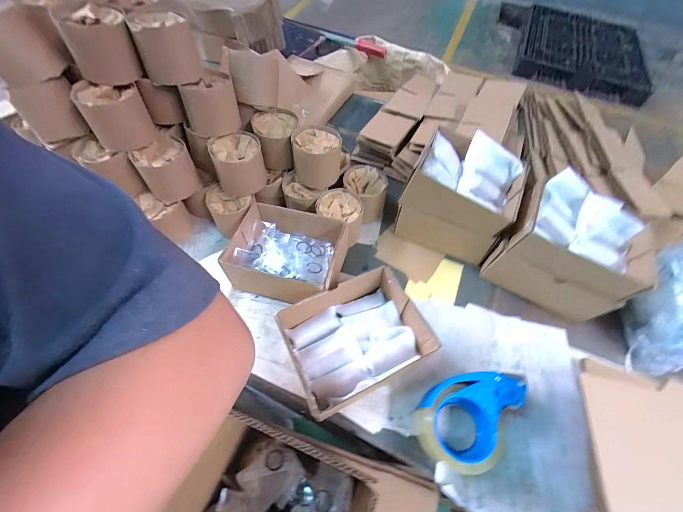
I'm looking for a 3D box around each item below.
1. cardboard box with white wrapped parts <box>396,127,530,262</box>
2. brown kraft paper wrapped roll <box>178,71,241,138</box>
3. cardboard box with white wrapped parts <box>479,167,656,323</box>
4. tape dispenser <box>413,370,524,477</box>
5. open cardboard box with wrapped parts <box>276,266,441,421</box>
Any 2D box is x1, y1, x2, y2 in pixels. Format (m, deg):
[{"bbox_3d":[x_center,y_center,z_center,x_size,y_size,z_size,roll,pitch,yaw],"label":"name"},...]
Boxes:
[{"bbox_3d":[0.224,-0.113,0.573,0.189,0.150,0.157,24,59,13],"label":"cardboard box with white wrapped parts"},{"bbox_3d":[-0.244,-0.284,0.551,0.096,0.077,0.090,1,57,-2],"label":"brown kraft paper wrapped roll"},{"bbox_3d":[0.395,-0.005,0.531,0.205,0.156,0.172,29,62,15],"label":"cardboard box with white wrapped parts"},{"bbox_3d":[0.177,0.220,0.428,0.105,0.061,0.155,35,64,19],"label":"tape dispenser"},{"bbox_3d":[0.022,0.133,0.467,0.206,0.085,0.156,-23,61,-15],"label":"open cardboard box with wrapped parts"}]

